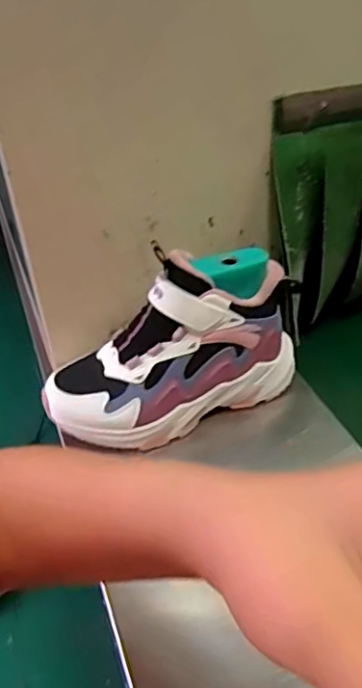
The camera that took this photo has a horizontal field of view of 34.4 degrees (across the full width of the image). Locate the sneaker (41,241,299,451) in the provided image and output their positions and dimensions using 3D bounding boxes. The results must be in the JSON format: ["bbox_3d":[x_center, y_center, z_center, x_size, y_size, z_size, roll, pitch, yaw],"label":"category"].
[{"bbox_3d":[-0.005,-0.002,0.508,0.228,0.127,0.091,-22,40,-22],"label":"sneaker"}]

